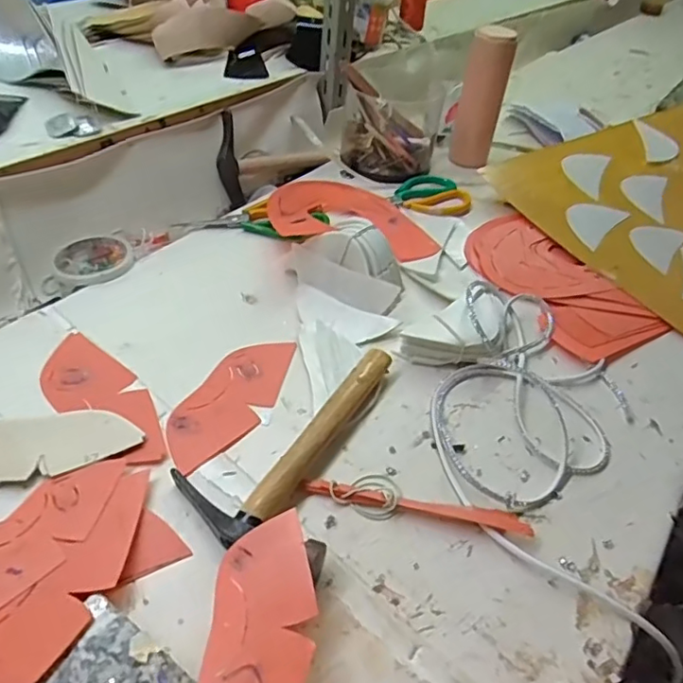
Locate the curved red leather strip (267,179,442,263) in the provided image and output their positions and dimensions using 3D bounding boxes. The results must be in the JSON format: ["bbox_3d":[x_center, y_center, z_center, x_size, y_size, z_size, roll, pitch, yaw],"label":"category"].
[{"bbox_3d":[0.004,-0.173,0.762,0.200,0.043,0.206,-9,43,-17],"label":"curved red leather strip"}]

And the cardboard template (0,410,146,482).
[{"bbox_3d":[-0.246,0.085,0.481,0.153,0.004,0.065,-7,39,-11],"label":"cardboard template"}]

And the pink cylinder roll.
[{"bbox_3d":[0.207,-0.357,0.870,0.061,0.192,0.057,12,41,6],"label":"pink cylinder roll"}]

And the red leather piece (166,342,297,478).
[{"bbox_3d":[-0.102,0.053,0.540,0.070,0.006,0.167,20,44,13],"label":"red leather piece"}]

